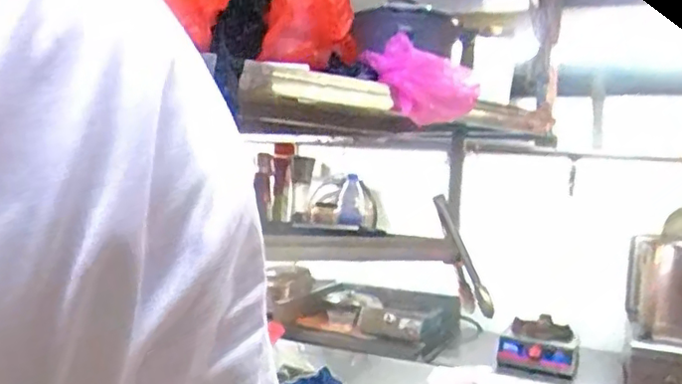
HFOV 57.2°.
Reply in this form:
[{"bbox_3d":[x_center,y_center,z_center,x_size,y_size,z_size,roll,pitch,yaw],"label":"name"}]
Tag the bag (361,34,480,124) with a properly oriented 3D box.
[{"bbox_3d":[0.169,-0.212,1.229,0.215,0.141,0.107,5,-1,-41],"label":"bag"}]

